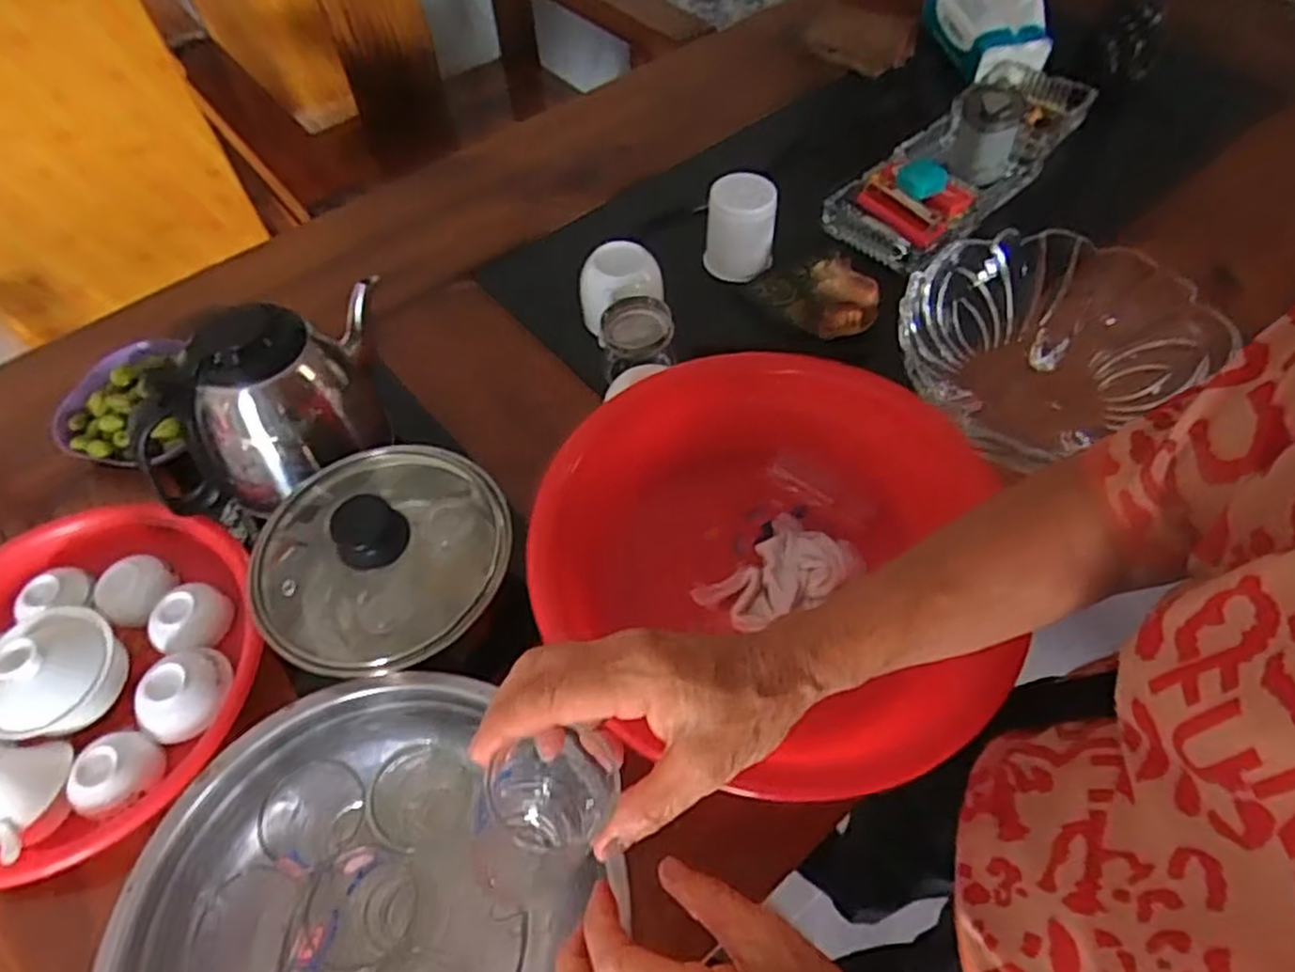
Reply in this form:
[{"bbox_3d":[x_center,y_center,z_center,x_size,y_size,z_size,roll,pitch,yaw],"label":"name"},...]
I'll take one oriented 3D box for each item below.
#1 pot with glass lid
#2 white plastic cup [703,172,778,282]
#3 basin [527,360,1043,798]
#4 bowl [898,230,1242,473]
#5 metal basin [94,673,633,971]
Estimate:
[{"bbox_3d":[-0.174,0.046,0.489,0.163,0.106,0.162,-1,57,1],"label":"pot with glass lid"},{"bbox_3d":[0.090,-0.253,0.724,0.061,0.084,0.059,-1,57,1],"label":"white plastic cup"},{"bbox_3d":[0.092,0.049,0.510,0.281,0.119,0.297,-1,57,1],"label":"basin"},{"bbox_3d":[0.306,-0.105,0.592,0.215,0.093,0.179,-22,59,-12],"label":"bowl"},{"bbox_3d":[-0.145,0.243,0.403,0.250,0.078,0.261,1,57,3],"label":"metal basin"}]

